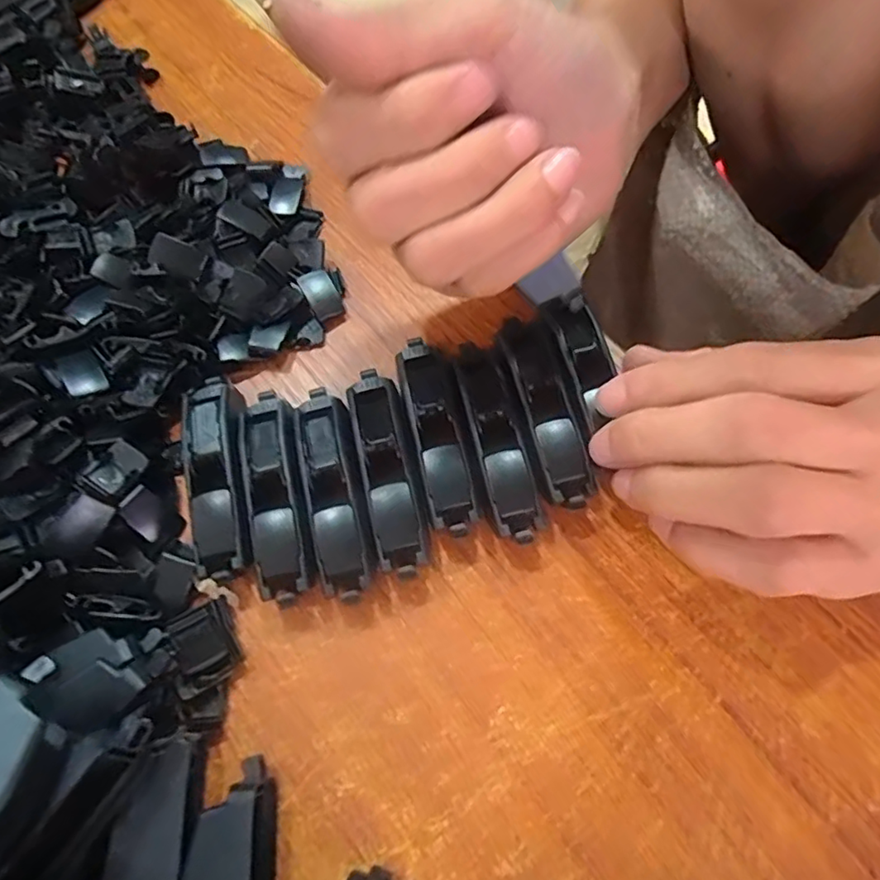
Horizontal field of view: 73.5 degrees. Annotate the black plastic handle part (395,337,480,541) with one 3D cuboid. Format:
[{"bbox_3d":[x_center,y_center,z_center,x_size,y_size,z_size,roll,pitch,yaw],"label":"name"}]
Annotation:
[{"bbox_3d":[-0.001,-0.003,0.199,0.017,0.019,0.076,-12,66,-2],"label":"black plastic handle part"}]

